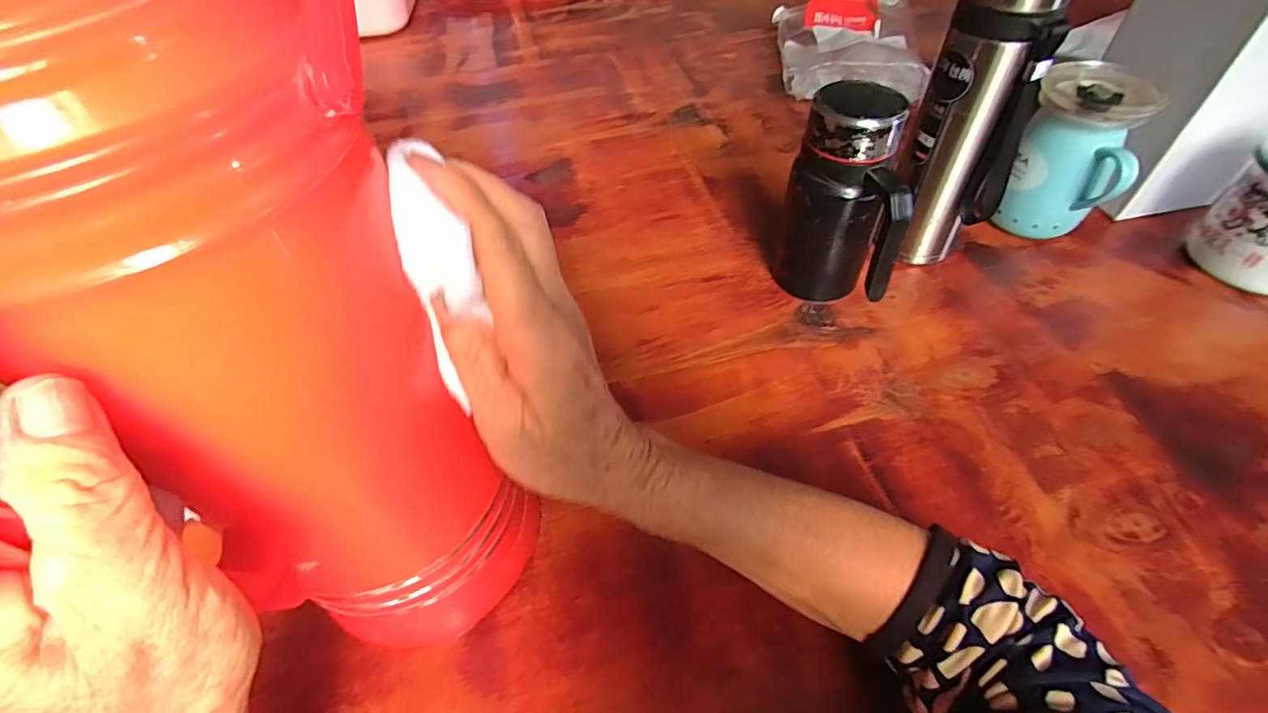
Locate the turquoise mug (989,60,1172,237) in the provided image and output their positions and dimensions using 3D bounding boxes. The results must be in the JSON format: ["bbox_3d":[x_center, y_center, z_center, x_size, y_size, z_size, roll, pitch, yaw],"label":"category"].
[{"bbox_3d":[0.372,-0.169,0.483,0.078,0.126,0.104,19,54,18],"label":"turquoise mug"}]

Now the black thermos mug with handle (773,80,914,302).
[{"bbox_3d":[0.156,-0.110,0.419,0.083,0.162,0.087,12,52,12],"label":"black thermos mug with handle"}]

